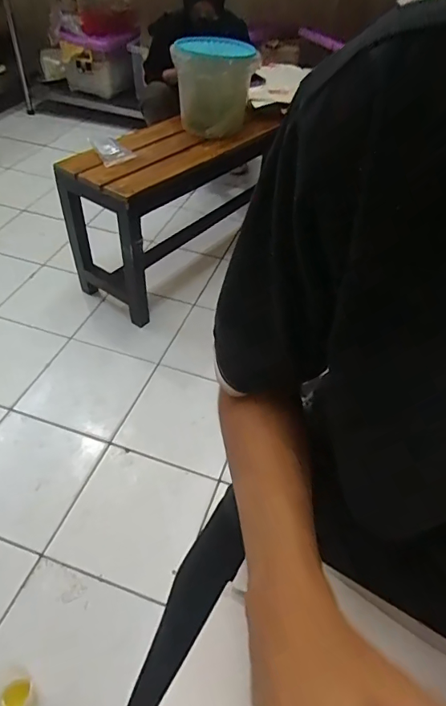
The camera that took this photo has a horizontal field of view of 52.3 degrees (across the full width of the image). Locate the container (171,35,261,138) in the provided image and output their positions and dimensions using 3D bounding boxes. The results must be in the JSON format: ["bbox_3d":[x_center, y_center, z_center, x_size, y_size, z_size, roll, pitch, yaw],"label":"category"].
[{"bbox_3d":[-0.018,-0.743,1.295,0.201,0.254,0.219,10,46,5],"label":"container"}]

